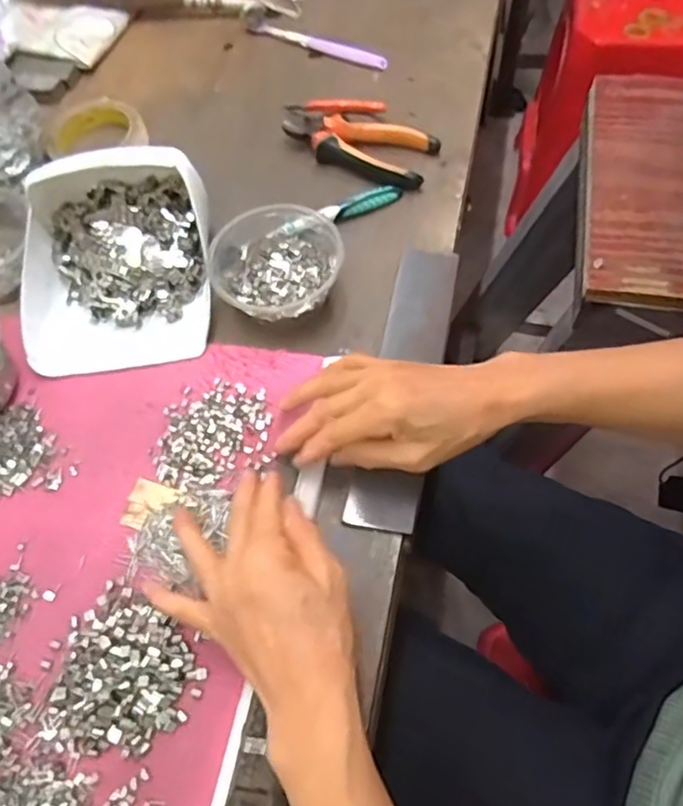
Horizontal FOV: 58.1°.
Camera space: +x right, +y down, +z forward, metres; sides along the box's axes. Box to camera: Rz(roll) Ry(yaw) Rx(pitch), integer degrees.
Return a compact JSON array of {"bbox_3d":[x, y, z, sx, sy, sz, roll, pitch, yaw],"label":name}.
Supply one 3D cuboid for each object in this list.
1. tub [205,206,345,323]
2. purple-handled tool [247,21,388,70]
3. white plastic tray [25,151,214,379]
[{"bbox_3d":[-0.055,-0.116,0.503,0.104,0.051,0.104,-3,62,5],"label":"tub"},{"bbox_3d":[-0.030,-0.402,0.686,0.176,0.018,0.014,26,67,15],"label":"purple-handled tool"},{"bbox_3d":[-0.190,-0.124,0.504,0.158,0.074,0.171,-7,61,2],"label":"white plastic tray"}]

